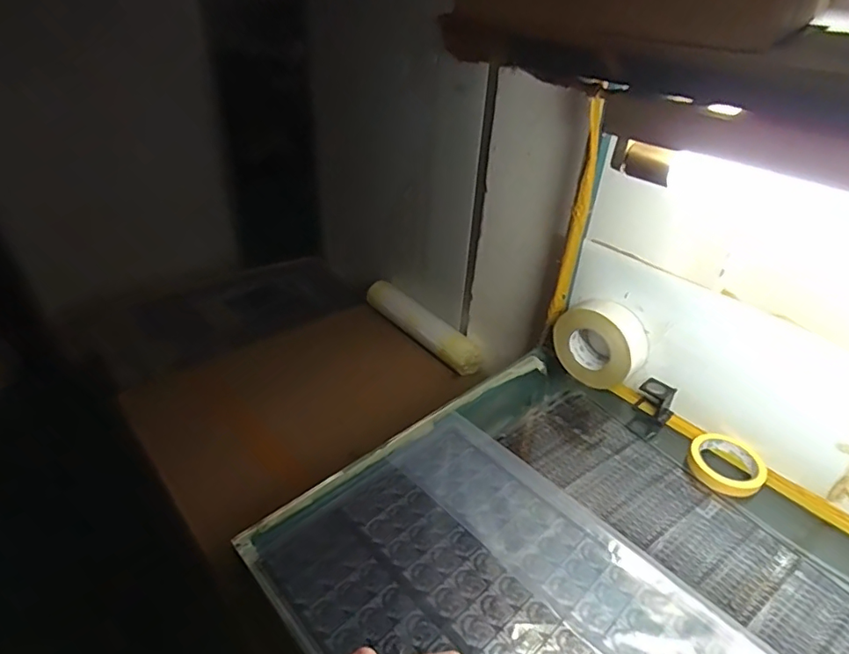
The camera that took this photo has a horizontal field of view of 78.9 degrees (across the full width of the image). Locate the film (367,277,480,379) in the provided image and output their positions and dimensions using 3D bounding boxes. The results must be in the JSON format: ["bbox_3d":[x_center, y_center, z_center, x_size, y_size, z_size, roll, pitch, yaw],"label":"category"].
[{"bbox_3d":[-0.021,-0.010,1.277,0.081,0.058,0.420,-26,45,-36],"label":"film"}]

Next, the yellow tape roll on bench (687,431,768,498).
[{"bbox_3d":[0.441,0.198,0.757,0.083,0.027,0.098,-9,37,-18],"label":"yellow tape roll on bench"}]

